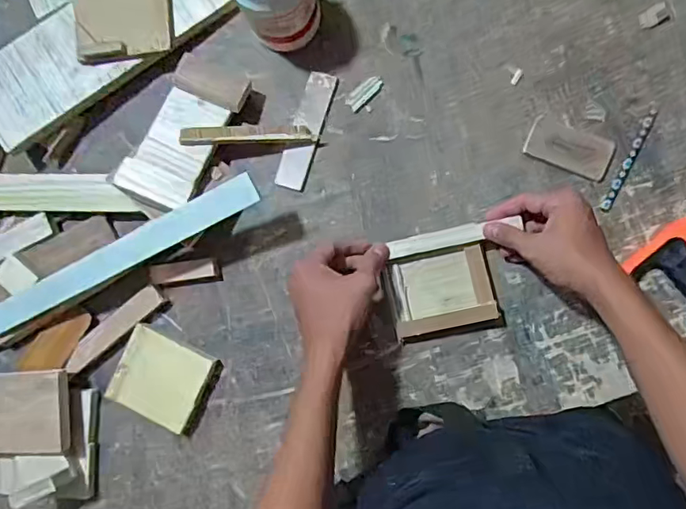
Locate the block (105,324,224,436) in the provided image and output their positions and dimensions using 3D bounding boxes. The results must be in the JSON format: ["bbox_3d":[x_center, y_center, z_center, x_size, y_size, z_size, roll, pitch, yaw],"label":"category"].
[{"bbox_3d":[-0.199,0.141,0.585,0.102,0.018,0.092,26,92,5],"label":"block"}]

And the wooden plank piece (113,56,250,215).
[{"bbox_3d":[-0.166,-0.129,0.562,0.079,0.029,0.166,23,76,5],"label":"wooden plank piece"}]

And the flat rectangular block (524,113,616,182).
[{"bbox_3d":[0.239,-0.112,0.553,0.086,0.004,0.046,26,92,5],"label":"flat rectangular block"}]

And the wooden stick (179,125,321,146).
[{"bbox_3d":[-0.099,-0.128,0.563,0.142,0.009,0.020,-2,90,-7],"label":"wooden stick"}]

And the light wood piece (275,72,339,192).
[{"bbox_3d":[-0.040,-0.136,0.583,0.034,0.007,0.130,18,91,5],"label":"light wood piece"}]

